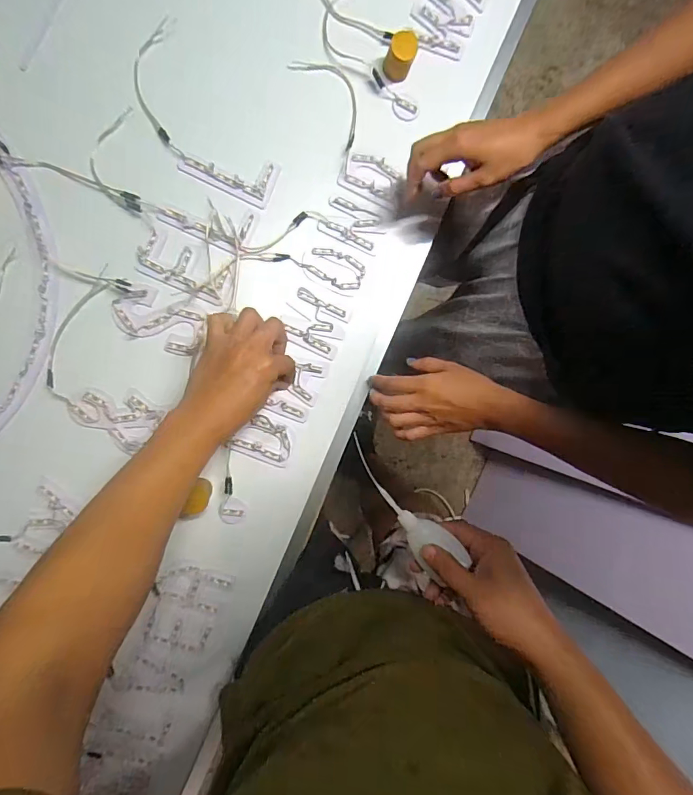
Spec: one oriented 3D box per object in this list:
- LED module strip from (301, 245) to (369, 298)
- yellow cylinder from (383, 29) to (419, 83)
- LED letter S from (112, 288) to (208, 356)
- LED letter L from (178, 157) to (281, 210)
[{"bbox_3d":[-0.015,-0.160,0.563,0.081,0.004,0.049,19,89,-10],"label":"LED module strip"},{"bbox_3d":[0.067,-0.418,0.548,0.033,0.042,0.032,0,92,-9],"label":"yellow cylinder"},{"bbox_3d":[-0.223,-0.092,0.535,0.103,0.006,0.058,25,88,-10],"label":"LED letter S"},{"bbox_3d":[-0.141,-0.277,0.542,0.109,0.004,0.056,21,89,-10],"label":"LED letter L"}]

